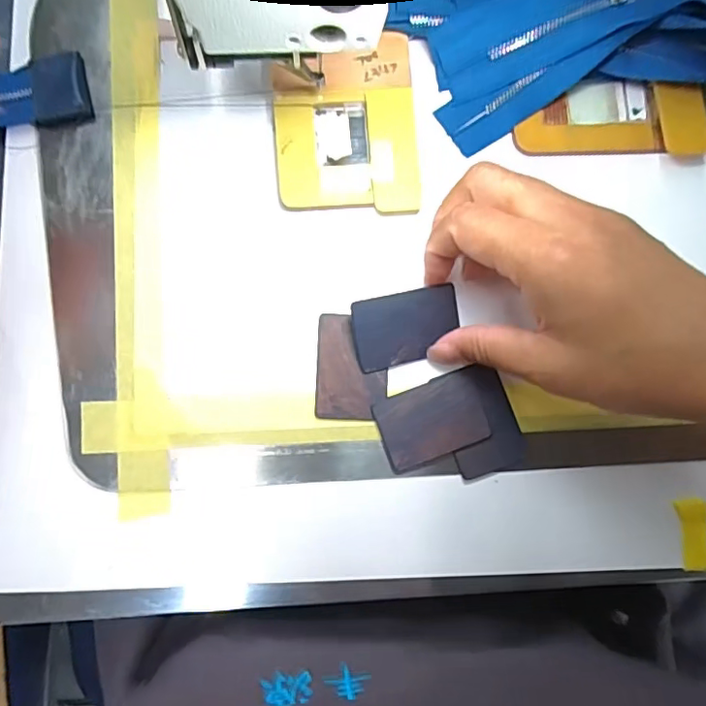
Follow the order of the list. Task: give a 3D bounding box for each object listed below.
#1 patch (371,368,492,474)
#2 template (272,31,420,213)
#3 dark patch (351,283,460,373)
[{"bbox_3d":[0.039,0.033,0.268,0.052,0.004,0.035,-20,85,-5],"label":"patch"},{"bbox_3d":[-0.004,-0.117,0.282,0.071,0.004,0.091,-3,84,-3],"label":"template"},{"bbox_3d":[0.027,-0.012,0.270,0.052,0.004,0.035,-13,101,-8],"label":"dark patch"}]

